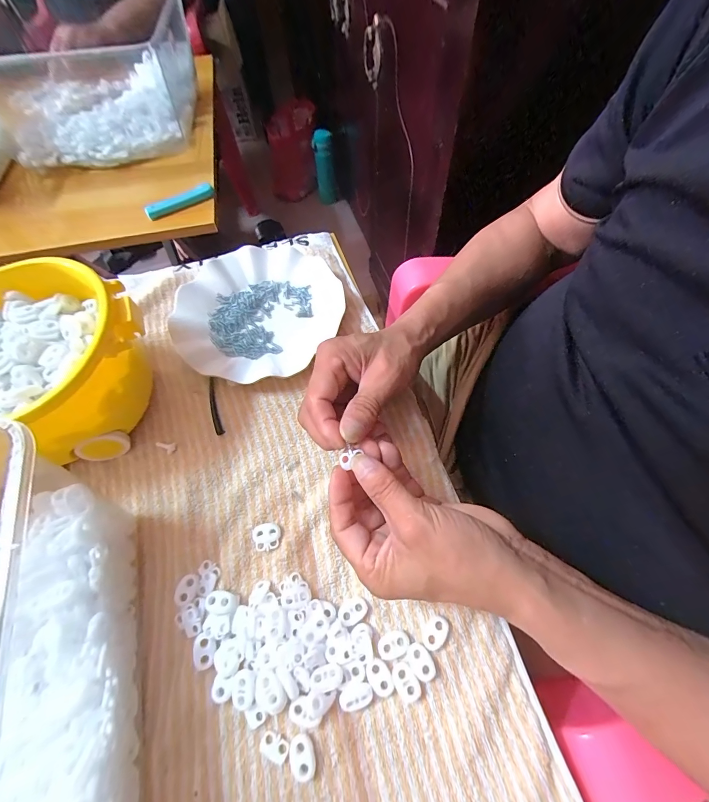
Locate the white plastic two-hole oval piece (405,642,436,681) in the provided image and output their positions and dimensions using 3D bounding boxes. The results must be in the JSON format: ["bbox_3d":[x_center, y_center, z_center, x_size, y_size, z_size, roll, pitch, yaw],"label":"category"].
[{"bbox_3d":[0.046,0.180,0.241,0.015,0.004,0.023,-37,67,-15],"label":"white plastic two-hole oval piece"}]

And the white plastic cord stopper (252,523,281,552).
[{"bbox_3d":[-0.072,0.111,0.285,0.022,0.004,0.021,-1,63,3],"label":"white plastic cord stopper"}]

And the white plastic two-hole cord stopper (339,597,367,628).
[{"bbox_3d":[-0.001,0.155,0.257,0.022,0.004,0.014,-35,66,-14],"label":"white plastic two-hole cord stopper"}]

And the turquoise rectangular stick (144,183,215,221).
[{"bbox_3d":[-0.250,-0.287,0.502,0.098,0.016,0.017,-28,65,-11],"label":"turquoise rectangular stick"}]

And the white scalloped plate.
[{"bbox_3d":[-0.105,-0.106,0.389,0.176,0.022,0.173,-1,63,3],"label":"white scalloped plate"}]

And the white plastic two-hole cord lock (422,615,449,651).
[{"bbox_3d":[0.058,0.165,0.250,0.015,0.007,0.022,26,68,15],"label":"white plastic two-hole cord lock"}]

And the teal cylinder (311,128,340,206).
[{"bbox_3d":[-0.103,-0.816,1.253,0.075,0.278,0.058,-2,62,1],"label":"teal cylinder"}]

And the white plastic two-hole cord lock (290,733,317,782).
[{"bbox_3d":[-0.034,0.227,0.223,0.016,0.006,0.022,-17,63,-5],"label":"white plastic two-hole cord lock"}]

